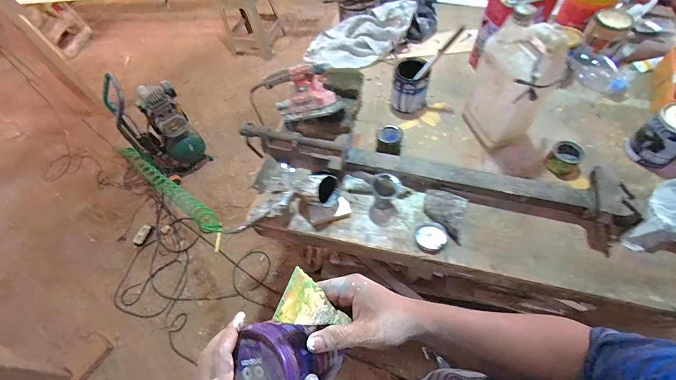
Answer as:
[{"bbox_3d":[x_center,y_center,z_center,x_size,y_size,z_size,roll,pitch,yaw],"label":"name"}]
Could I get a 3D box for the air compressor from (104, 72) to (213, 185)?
[{"bbox_3d":[-0.991,-0.346,1.684,0.312,0.623,0.318,-40,64,-18],"label":"air compressor"}]

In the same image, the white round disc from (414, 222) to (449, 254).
[{"bbox_3d":[0.233,0.118,0.761,0.075,0.017,0.075,-2,59,3],"label":"white round disc"}]

